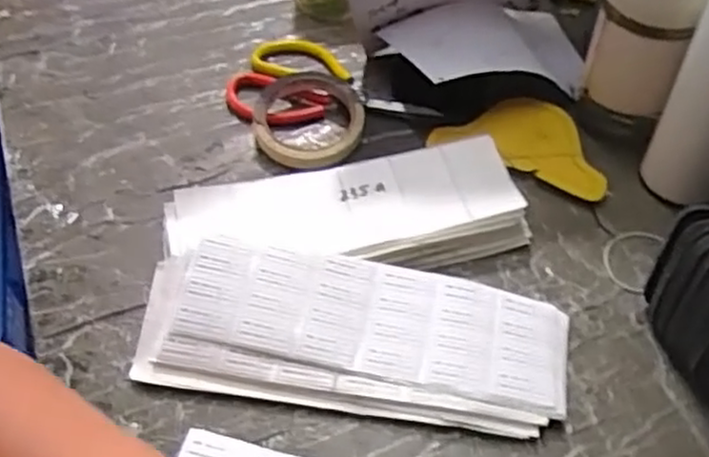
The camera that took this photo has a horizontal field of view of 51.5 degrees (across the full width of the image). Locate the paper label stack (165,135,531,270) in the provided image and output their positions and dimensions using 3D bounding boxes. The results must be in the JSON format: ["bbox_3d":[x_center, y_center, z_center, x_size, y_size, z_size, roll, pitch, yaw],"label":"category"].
[{"bbox_3d":[-0.007,-0.010,0.557,0.260,0.032,0.098,-12,52,-8],"label":"paper label stack"}]

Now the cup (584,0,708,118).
[{"bbox_3d":[0.228,-0.155,0.585,0.068,0.152,0.067,-1,51,1],"label":"cup"}]

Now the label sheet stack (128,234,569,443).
[{"bbox_3d":[-0.001,0.070,0.497,0.279,0.040,0.104,6,51,6],"label":"label sheet stack"}]

